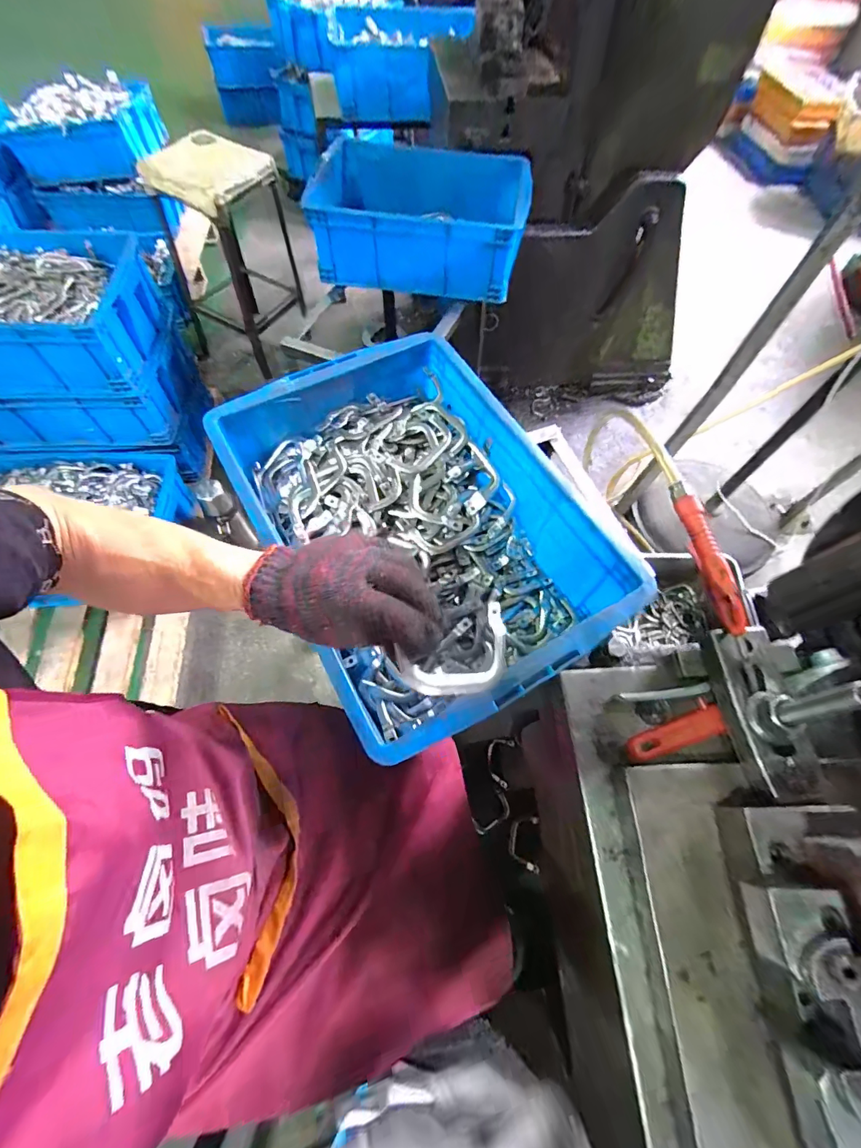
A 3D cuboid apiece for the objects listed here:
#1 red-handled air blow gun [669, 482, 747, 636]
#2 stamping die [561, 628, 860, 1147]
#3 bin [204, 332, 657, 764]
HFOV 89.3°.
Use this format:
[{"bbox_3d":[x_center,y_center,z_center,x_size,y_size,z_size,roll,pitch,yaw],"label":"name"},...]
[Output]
[{"bbox_3d":[0.238,-0.016,0.373,0.022,0.026,0.137,-15,80,-10],"label":"red-handled air blow gun"},{"bbox_3d":[0.224,0.264,0.283,0.174,0.119,0.455,-1,63,-3],"label":"stamping die"},{"bbox_3d":[-0.017,-0.058,0.575,0.339,0.152,0.488,-27,67,-15],"label":"bin"}]

